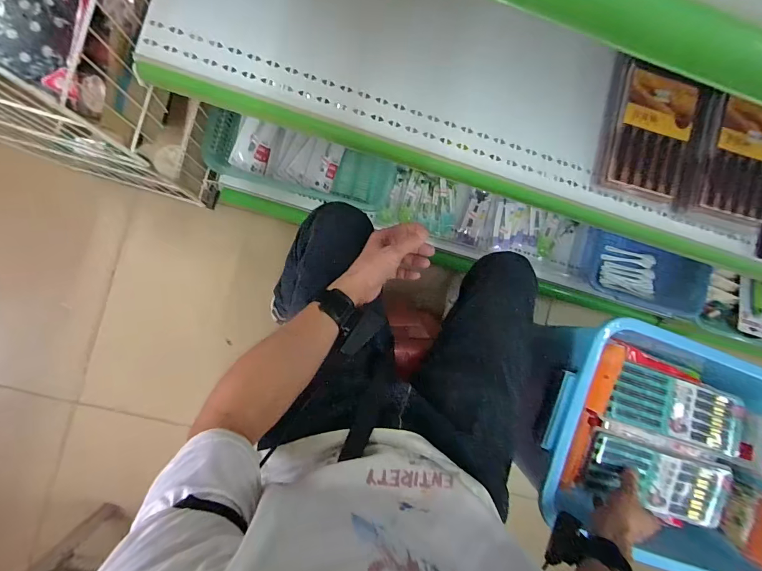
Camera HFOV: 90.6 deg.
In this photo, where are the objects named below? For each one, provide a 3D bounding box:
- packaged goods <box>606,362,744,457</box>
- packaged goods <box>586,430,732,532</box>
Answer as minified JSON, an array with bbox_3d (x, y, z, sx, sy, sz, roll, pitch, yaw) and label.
[{"bbox_3d":[0.538,0.223,0.674,0.255,0.038,0.105,18,88,-7],"label":"packaged goods"},{"bbox_3d":[0.489,0.340,0.655,0.283,0.031,0.107,20,88,-4],"label":"packaged goods"}]

